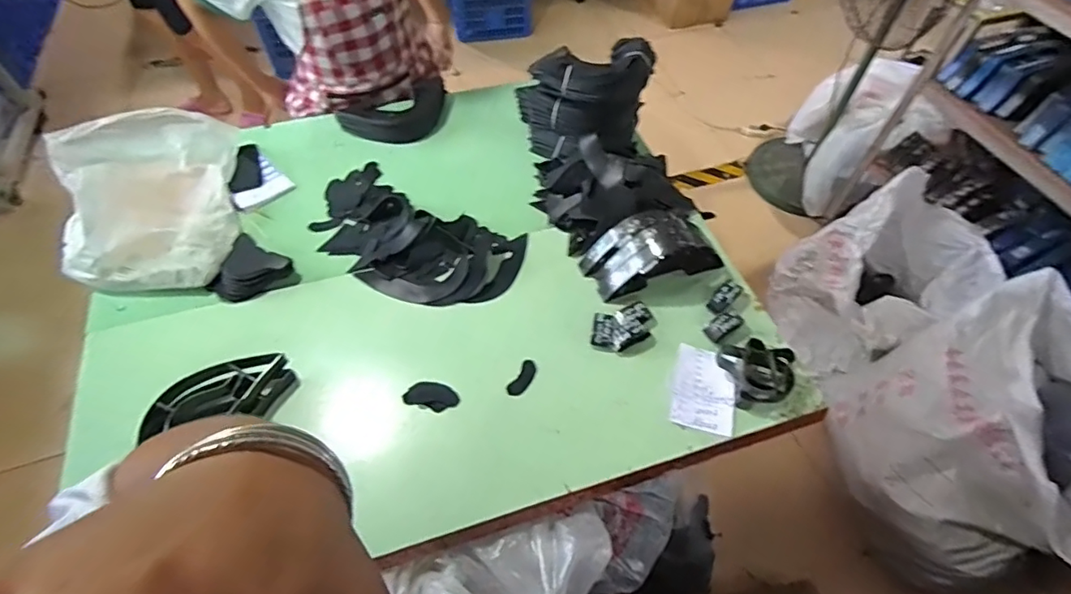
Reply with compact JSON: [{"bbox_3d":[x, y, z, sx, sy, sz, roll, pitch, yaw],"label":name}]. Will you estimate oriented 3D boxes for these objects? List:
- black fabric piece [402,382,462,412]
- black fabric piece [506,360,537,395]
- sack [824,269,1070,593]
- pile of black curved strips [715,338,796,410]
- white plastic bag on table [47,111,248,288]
[{"bbox_3d":[-0.173,0.164,0.910,0.088,0.007,0.045,11,56,6],"label":"black fabric piece"},{"bbox_3d":[-0.021,0.142,0.939,0.029,0.005,0.074,26,59,16],"label":"black fabric piece"},{"bbox_3d":[1.113,0.359,1.373,0.510,0.503,0.593,-17,57,-12],"label":"sack"},{"bbox_3d":[0.381,0.128,0.933,0.115,0.063,0.110,0,55,-1],"label":"pile of black curved strips"},{"bbox_3d":[-0.755,-0.191,1.065,0.289,0.179,0.398,-11,56,-9],"label":"white plastic bag on table"}]

